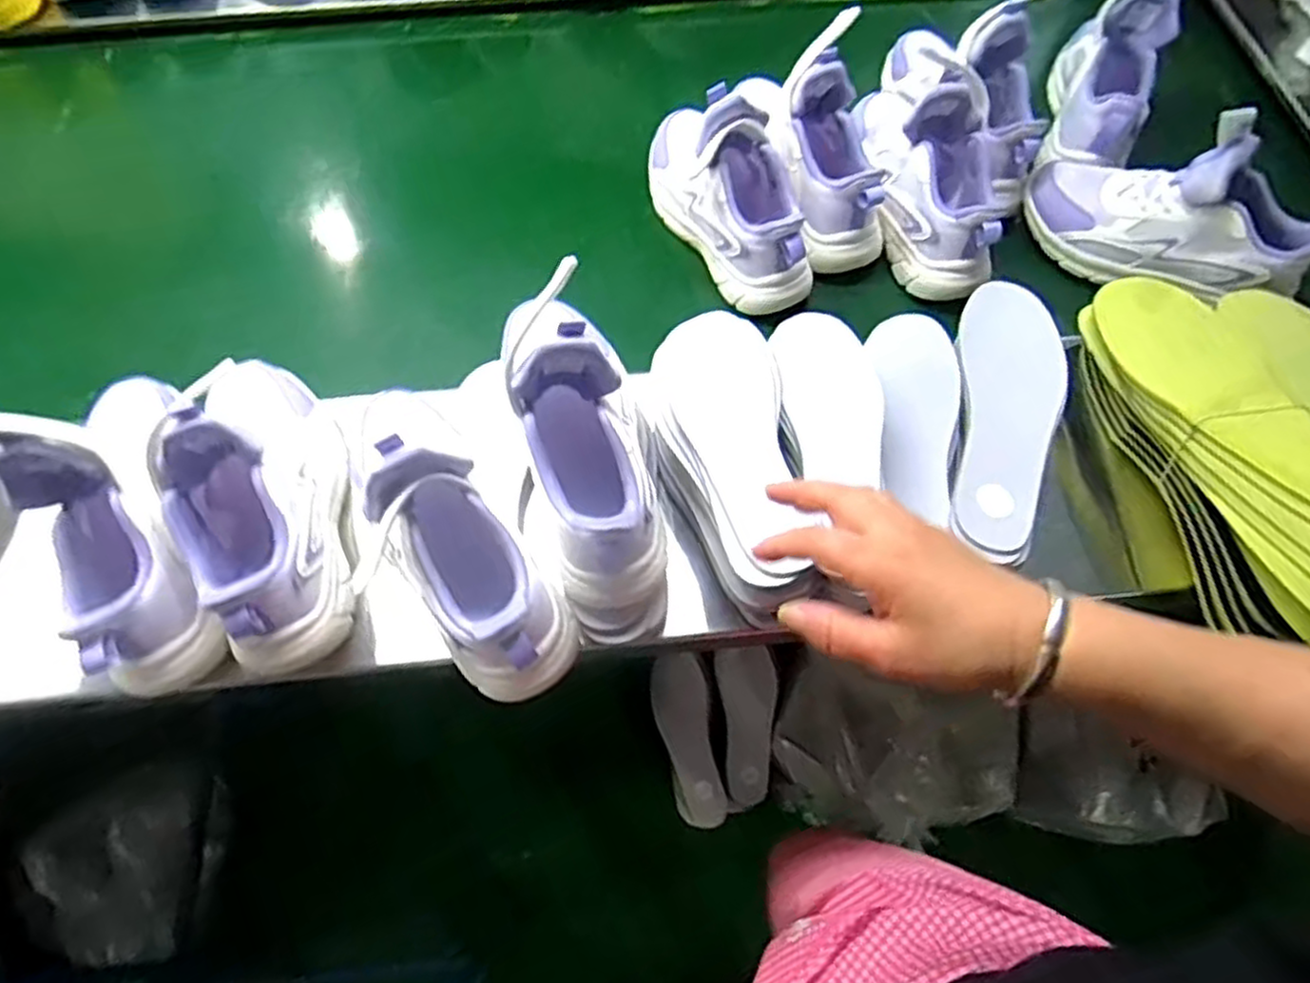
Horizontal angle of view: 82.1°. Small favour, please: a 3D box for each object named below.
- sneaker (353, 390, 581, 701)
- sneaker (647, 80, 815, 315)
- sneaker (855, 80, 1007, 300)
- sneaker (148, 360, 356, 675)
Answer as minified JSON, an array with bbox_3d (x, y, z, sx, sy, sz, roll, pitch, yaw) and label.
[{"bbox_3d":[-0.125,0.017,0.488,0.099,0.120,0.221,-31,68,-13],"label":"sneaker"},{"bbox_3d":[0.069,-0.293,0.699,0.100,0.127,0.243,-27,68,-12],"label":"sneaker"},{"bbox_3d":[0.256,-0.315,0.711,0.084,0.114,0.254,-11,65,-5],"label":"sneaker"},{"bbox_3d":[-0.288,-0.012,0.527,0.099,0.113,0.256,-25,67,-11],"label":"sneaker"}]

